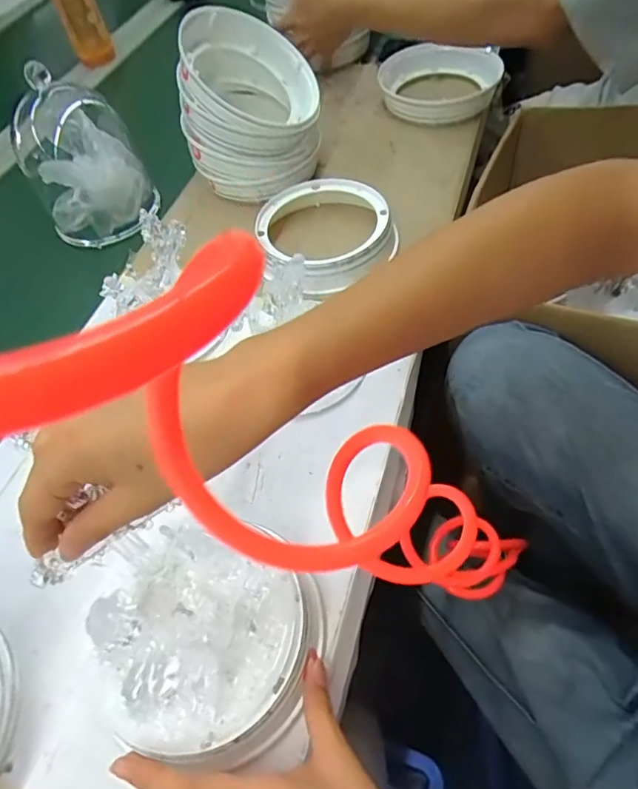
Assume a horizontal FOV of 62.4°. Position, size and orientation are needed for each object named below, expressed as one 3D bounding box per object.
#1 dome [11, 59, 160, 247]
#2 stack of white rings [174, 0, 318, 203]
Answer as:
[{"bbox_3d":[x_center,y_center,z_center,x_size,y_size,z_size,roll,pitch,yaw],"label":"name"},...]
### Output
[{"bbox_3d":[-0.280,-0.273,0.610,0.108,0.168,0.103,12,58,16],"label":"dome"},{"bbox_3d":[-0.073,-0.320,0.606,0.139,0.154,0.137,-2,55,6],"label":"stack of white rings"}]

